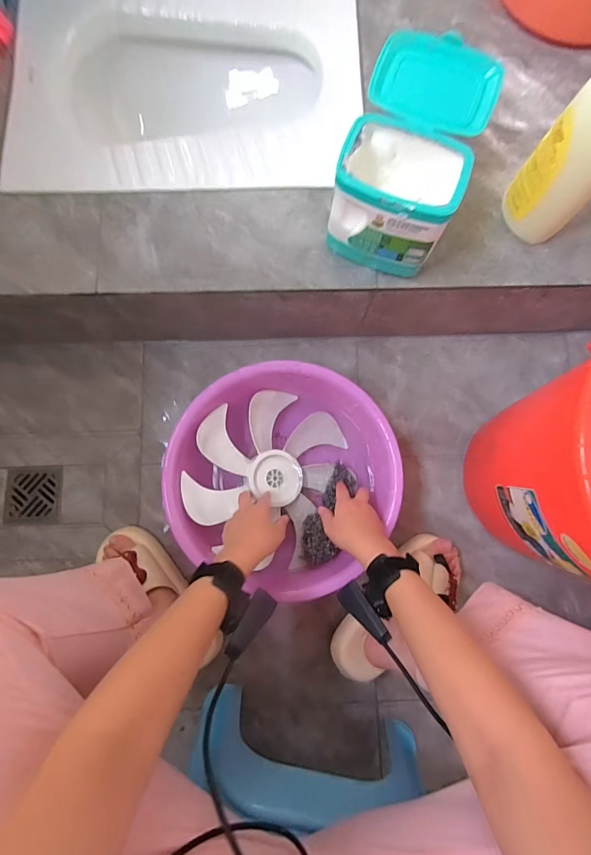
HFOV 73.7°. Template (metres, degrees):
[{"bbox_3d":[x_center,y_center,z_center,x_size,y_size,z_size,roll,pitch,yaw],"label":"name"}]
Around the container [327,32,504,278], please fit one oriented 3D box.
[{"bbox_3d":[0.137,-0.329,0.508,0.137,0.151,0.204,19,81,1],"label":"container"}]

